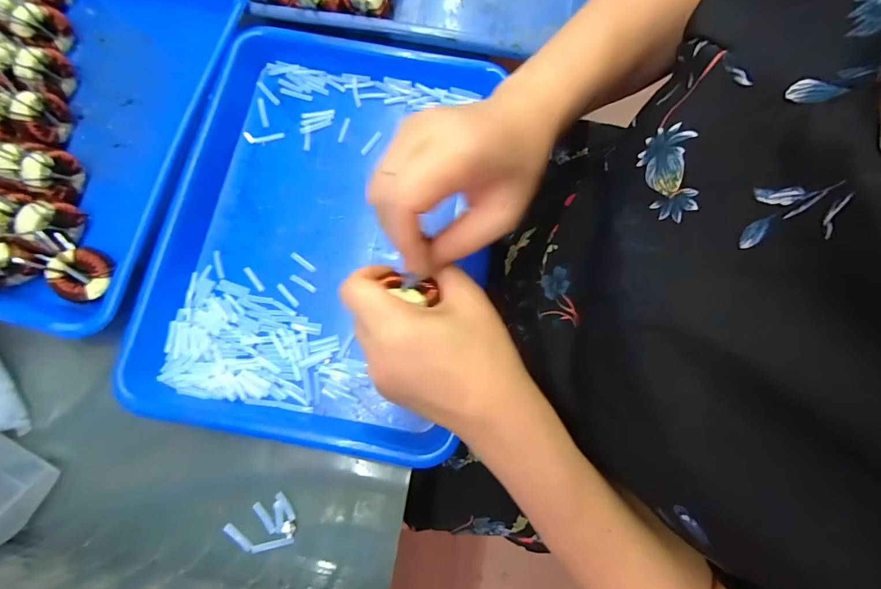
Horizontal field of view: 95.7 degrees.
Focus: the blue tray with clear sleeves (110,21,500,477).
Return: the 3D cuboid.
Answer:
[{"bbox_3d":[-0.099,-0.058,0.321,0.259,0.028,0.326,9,76,1],"label":"blue tray with clear sleeves"}]

